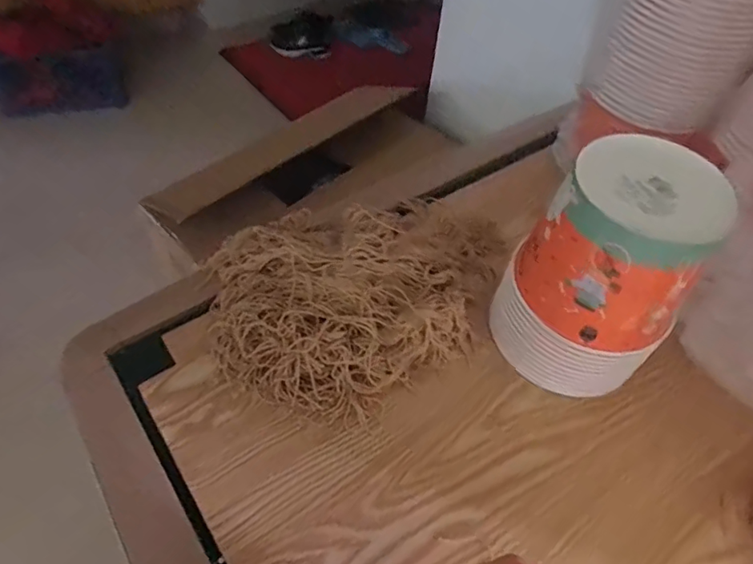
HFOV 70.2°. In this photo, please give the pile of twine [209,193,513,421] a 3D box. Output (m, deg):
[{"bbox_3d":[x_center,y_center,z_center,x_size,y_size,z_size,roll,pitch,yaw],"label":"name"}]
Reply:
[{"bbox_3d":[-0.014,-0.014,0.594,0.351,0.052,0.269,-29,60,-24],"label":"pile of twine"}]

